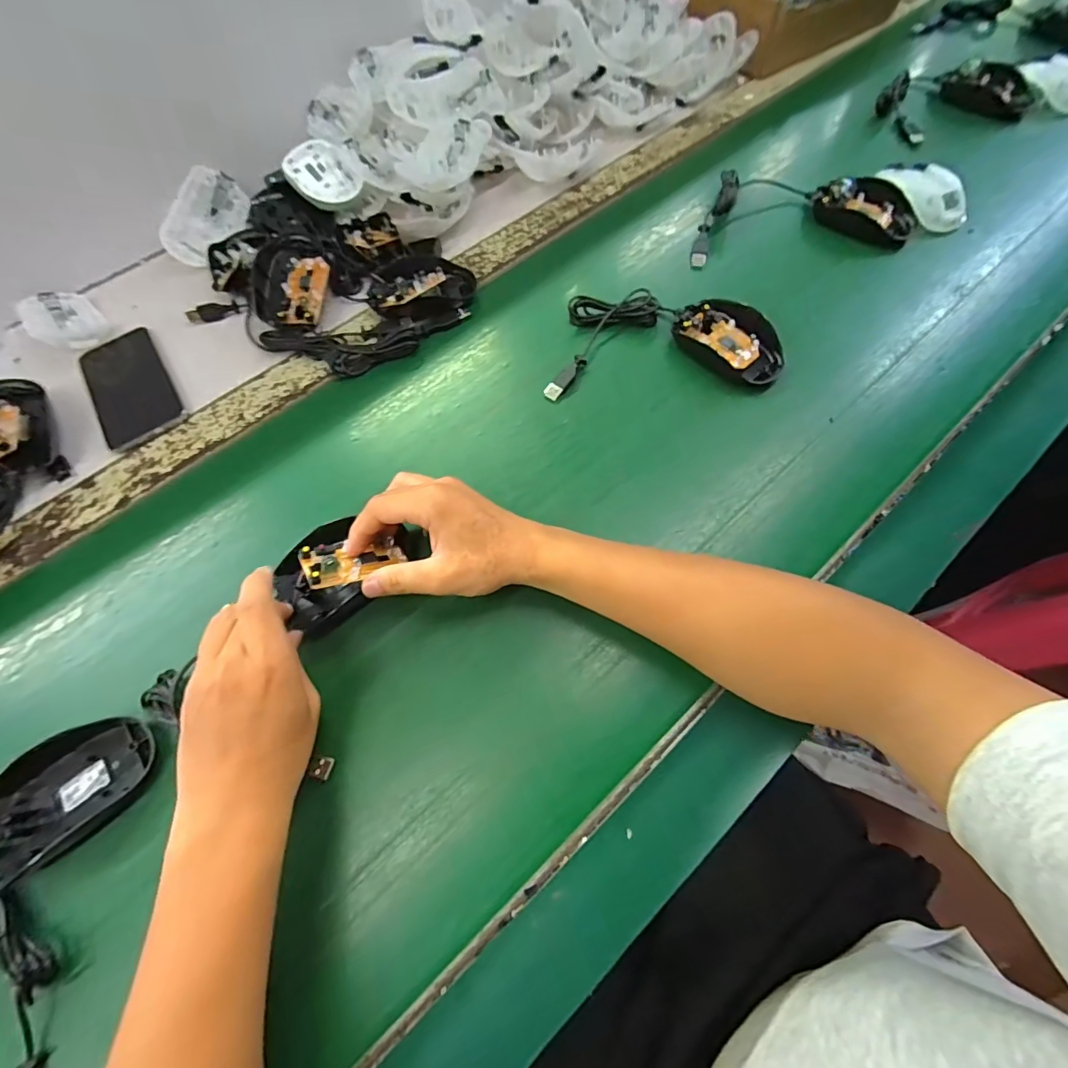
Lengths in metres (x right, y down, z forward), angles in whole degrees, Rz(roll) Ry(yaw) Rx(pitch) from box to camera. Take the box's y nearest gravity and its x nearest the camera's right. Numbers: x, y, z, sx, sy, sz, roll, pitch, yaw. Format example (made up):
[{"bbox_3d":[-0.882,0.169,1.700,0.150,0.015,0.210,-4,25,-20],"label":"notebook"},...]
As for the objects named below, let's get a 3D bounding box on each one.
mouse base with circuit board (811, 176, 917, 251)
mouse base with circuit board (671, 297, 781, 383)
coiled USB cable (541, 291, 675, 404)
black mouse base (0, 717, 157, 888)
[{"bbox_3d":[0.342,-0.334,0.495,0.100,0.030,0.061,34,72,15],"label":"mouse base with circuit board"},{"bbox_3d":[0.175,-0.174,0.428,0.060,0.021,0.102,-36,70,-13],"label":"mouse base with circuit board"},{"bbox_3d":[0.054,-0.189,0.439,0.151,0.021,0.064,-38,71,-13],"label":"coiled USB cable"},{"bbox_3d":[-0.289,0.158,0.298,0.099,0.015,0.064,-32,69,-11],"label":"black mouse base"}]

